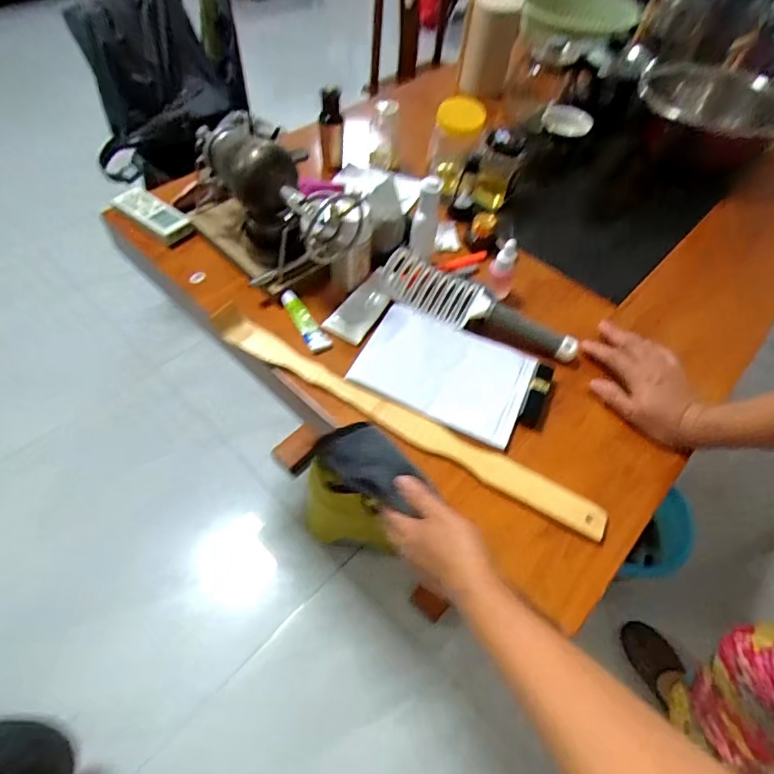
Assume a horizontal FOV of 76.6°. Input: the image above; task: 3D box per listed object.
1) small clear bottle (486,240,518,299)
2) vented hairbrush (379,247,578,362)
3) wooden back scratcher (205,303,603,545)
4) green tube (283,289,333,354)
[{"bbox_3d":[0.150,-0.154,0.629,0.033,0.089,0.040,17,55,9],"label":"small clear bottle"},{"bbox_3d":[0.112,-0.102,0.608,0.248,0.037,0.064,20,56,11],"label":"vented hairbrush"},{"bbox_3d":[0.005,0.027,0.523,0.462,0.014,0.037,29,69,14],"label":"wooden back scratcher"},{"bbox_3d":[-0.098,-0.082,0.593,0.027,0.022,0.093,-23,59,-19],"label":"green tube"}]

